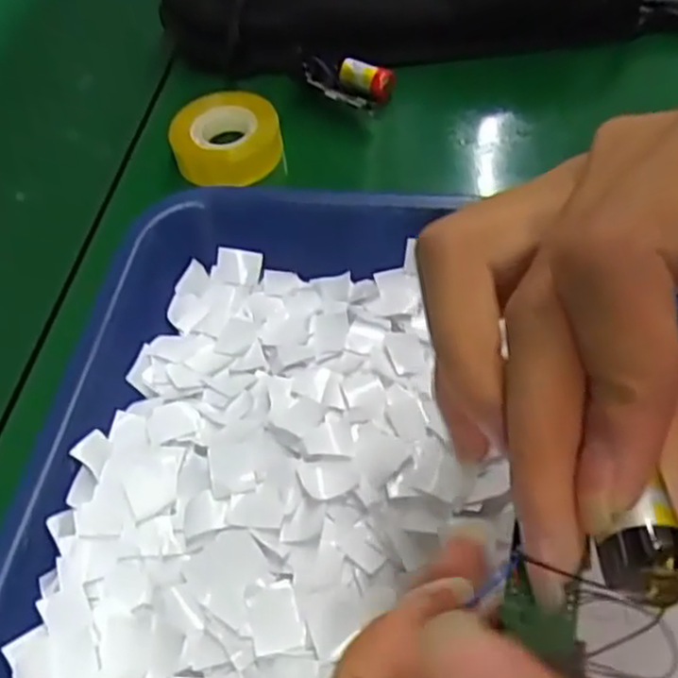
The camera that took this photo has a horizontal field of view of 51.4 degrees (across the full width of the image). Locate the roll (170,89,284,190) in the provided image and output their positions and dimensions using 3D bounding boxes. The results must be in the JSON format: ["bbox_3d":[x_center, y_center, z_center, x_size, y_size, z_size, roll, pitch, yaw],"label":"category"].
[{"bbox_3d":[-0.060,-0.108,0.377,0.056,0.018,0.057,-1,55,1],"label":"roll"}]

